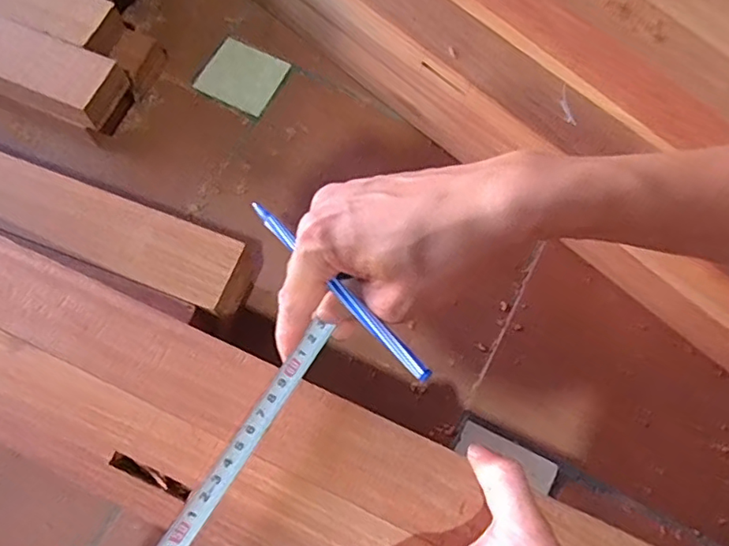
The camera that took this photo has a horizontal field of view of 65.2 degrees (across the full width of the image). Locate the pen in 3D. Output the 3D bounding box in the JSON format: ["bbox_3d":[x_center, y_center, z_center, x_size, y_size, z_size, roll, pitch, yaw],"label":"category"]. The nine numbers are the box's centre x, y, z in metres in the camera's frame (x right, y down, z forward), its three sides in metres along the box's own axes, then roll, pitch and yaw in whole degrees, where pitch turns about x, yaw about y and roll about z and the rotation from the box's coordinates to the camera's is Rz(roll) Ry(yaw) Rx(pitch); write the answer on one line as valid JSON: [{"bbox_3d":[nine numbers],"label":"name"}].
[{"bbox_3d":[-0.017,0.006,0.301,0.007,0.004,0.139,-41,67,-13],"label":"pen"}]

